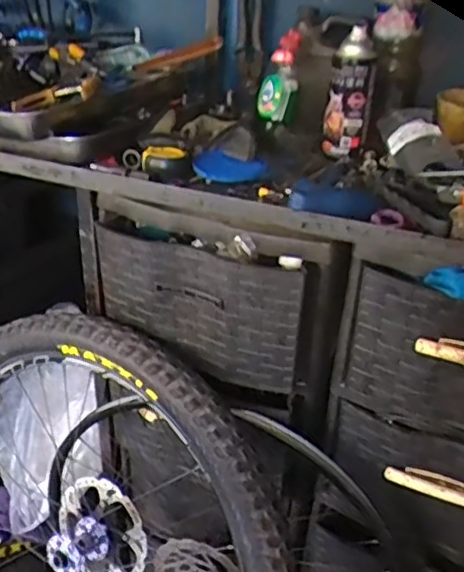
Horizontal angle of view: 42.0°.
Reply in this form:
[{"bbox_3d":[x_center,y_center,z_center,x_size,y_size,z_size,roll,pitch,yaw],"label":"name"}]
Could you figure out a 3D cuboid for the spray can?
[{"bbox_3d":[0.166,-0.276,0.863,0.055,0.168,0.055,8,30,9],"label":"spray can"}]

